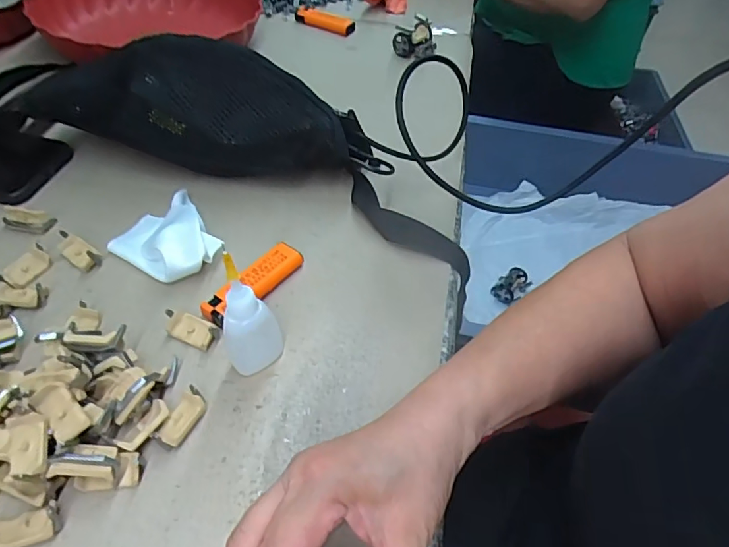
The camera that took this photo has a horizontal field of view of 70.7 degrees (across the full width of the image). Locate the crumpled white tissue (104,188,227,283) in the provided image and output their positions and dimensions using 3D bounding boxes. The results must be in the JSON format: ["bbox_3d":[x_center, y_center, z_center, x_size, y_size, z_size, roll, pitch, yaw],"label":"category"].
[{"bbox_3d":[-0.152,-0.028,0.387,0.067,0.028,0.087,-26,55,-24],"label":"crumpled white tissue"}]

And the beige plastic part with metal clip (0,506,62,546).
[{"bbox_3d":[-0.173,0.127,0.256,0.034,0.015,0.017,-11,51,-13],"label":"beige plastic part with metal clip"}]

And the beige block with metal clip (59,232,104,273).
[{"bbox_3d":[-0.211,-0.017,0.381,0.036,0.015,0.017,31,54,22],"label":"beige block with metal clip"}]

